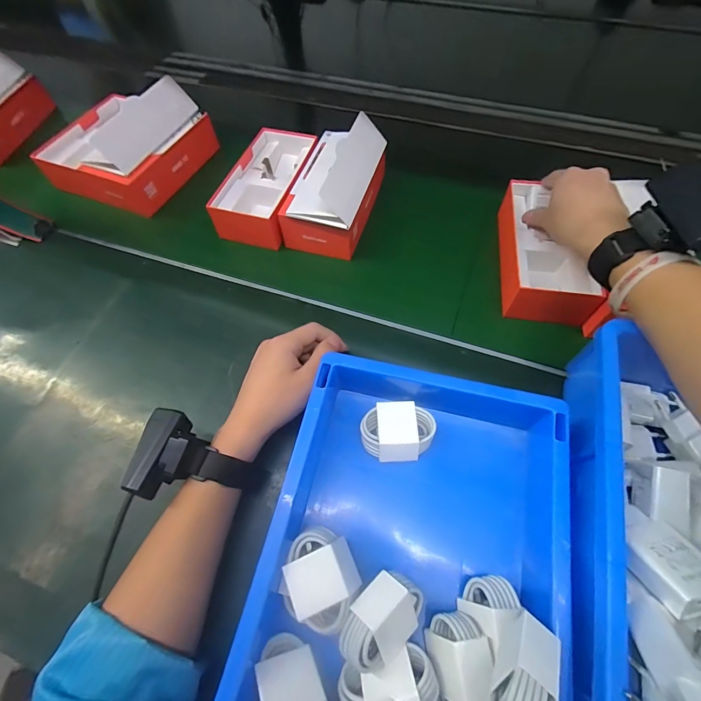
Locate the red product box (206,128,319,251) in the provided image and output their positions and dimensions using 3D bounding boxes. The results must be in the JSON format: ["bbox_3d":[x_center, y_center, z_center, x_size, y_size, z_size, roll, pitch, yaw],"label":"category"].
[{"bbox_3d":[-0.112,-0.236,0.517,0.101,0.063,0.196,11,64,10],"label":"red product box"}]

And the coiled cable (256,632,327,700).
[{"bbox_3d":[-0.040,0.229,0.241,0.038,0.023,0.062,-5,25,-26],"label":"coiled cable"}]

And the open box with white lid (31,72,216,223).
[{"bbox_3d":[-0.348,-0.310,0.545,0.206,0.100,0.179,14,64,11],"label":"open box with white lid"}]

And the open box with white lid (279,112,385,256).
[{"bbox_3d":[-0.016,-0.224,0.474,0.100,0.092,0.182,14,65,11],"label":"open box with white lid"}]

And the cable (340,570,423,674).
[{"bbox_3d":[0.024,0.191,0.258,0.063,0.040,0.029,-36,32,-20],"label":"cable"}]

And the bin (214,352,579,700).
[{"bbox_3d":[0.043,0.161,0.266,0.206,0.080,0.328,10,59,11],"label":"bin"}]

